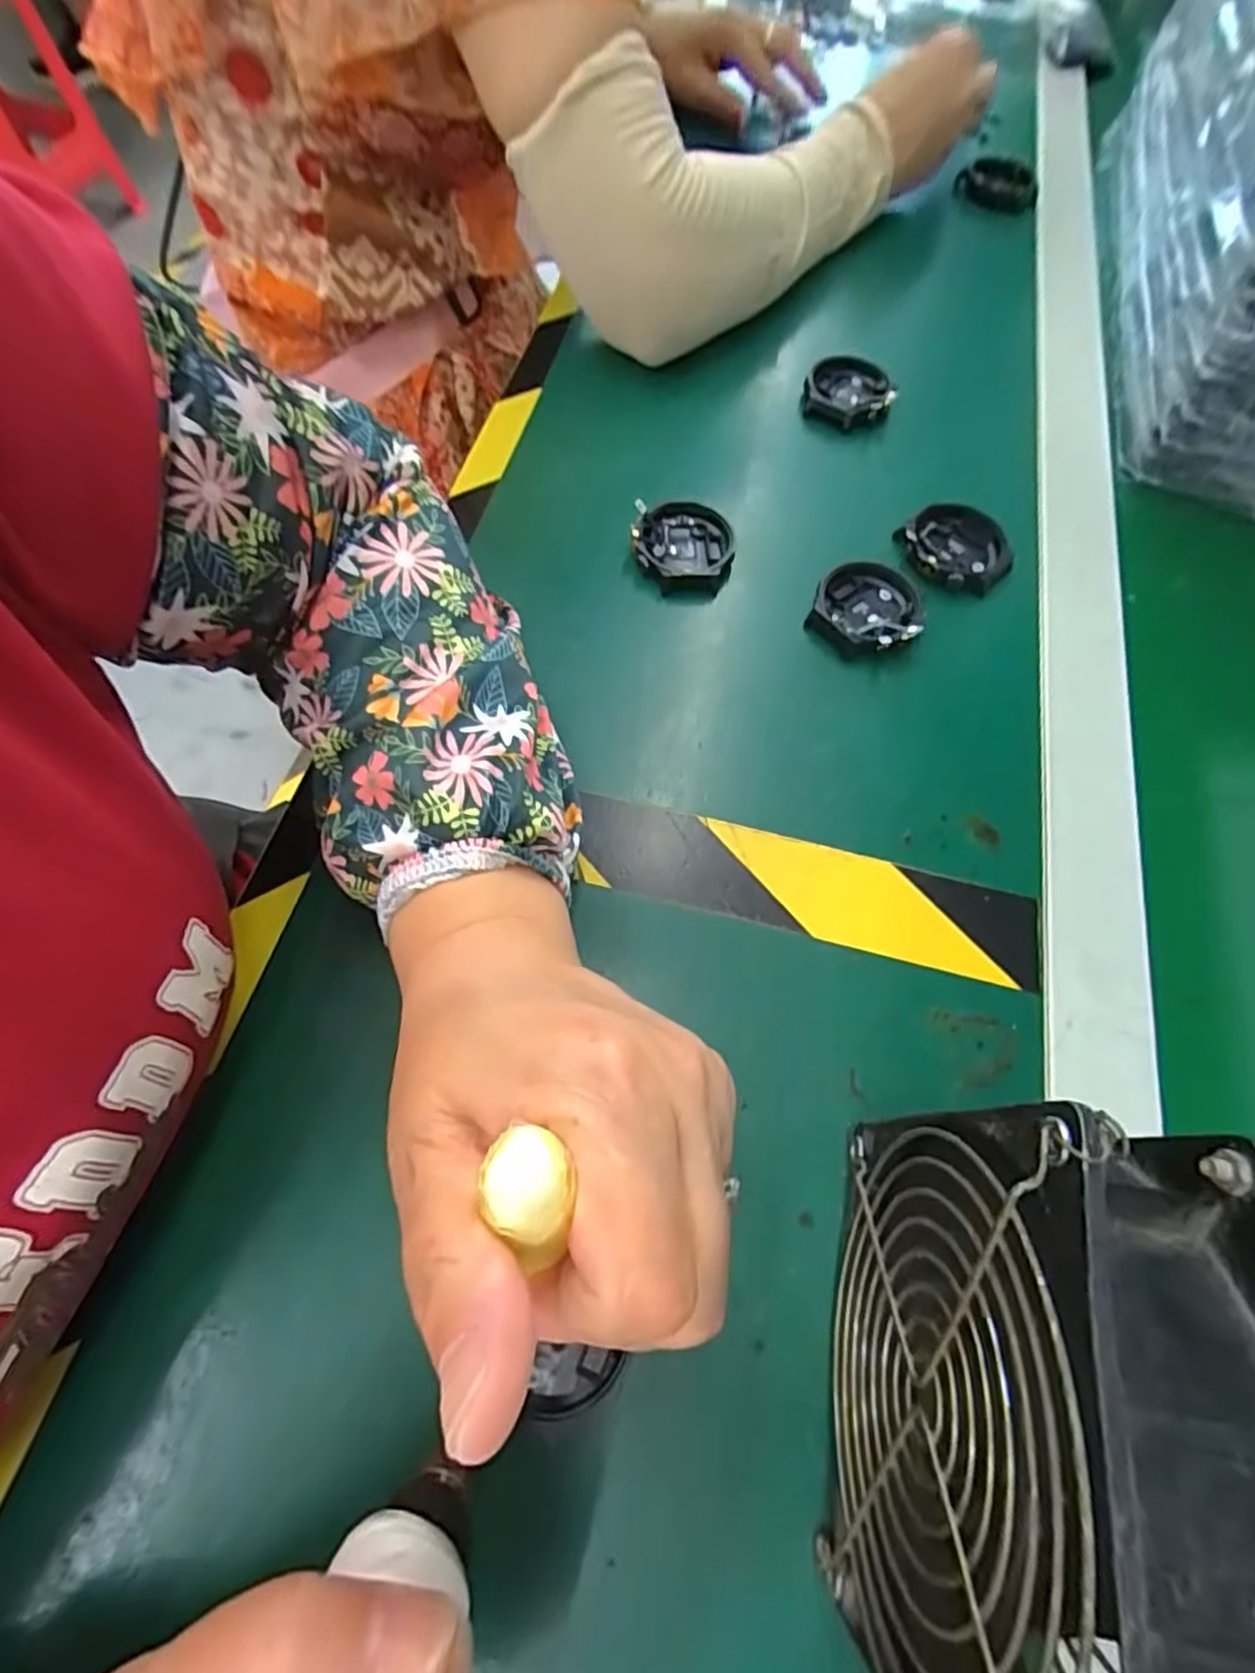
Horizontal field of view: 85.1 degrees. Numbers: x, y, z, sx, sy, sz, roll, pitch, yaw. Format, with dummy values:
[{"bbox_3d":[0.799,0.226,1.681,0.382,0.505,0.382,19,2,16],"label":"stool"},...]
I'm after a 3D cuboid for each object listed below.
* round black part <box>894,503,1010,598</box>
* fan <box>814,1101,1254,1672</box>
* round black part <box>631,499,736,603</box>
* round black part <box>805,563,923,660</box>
[{"bbox_3d":[0.169,-0.149,0.351,0.053,0.014,0.053,1,64,-2],"label":"round black part"},{"bbox_3d":[0.083,0.130,0.155,0.047,0.121,0.118,11,65,3],"label":"fan"},{"bbox_3d":[0.027,-0.143,0.340,0.049,0.015,0.053,1,64,-2],"label":"round black part"},{"bbox_3d":[0.114,-0.110,0.329,0.054,0.010,0.051,1,64,-2],"label":"round black part"}]

